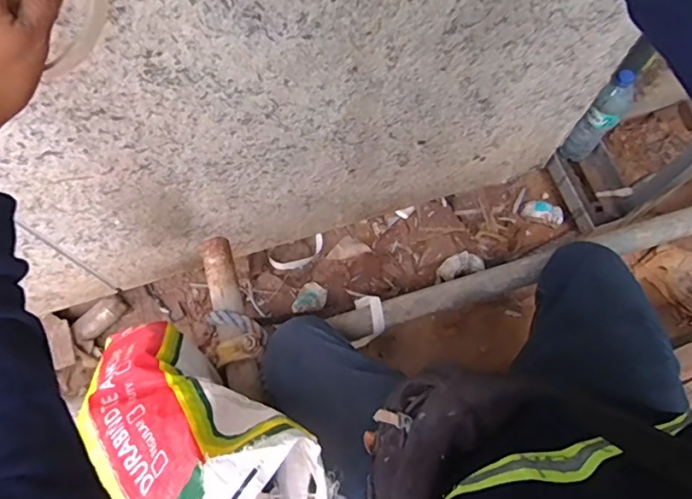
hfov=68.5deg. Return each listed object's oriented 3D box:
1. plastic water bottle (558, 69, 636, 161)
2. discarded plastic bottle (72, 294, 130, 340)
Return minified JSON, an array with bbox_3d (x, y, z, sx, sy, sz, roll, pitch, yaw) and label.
[{"bbox_3d":[0.552,-0.274,1.130,0.067,0.250,0.080,39,74,13],"label":"plastic water bottle"},{"bbox_3d":[-0.545,0.153,1.135,0.120,0.053,0.054,-42,75,-14],"label":"discarded plastic bottle"}]

